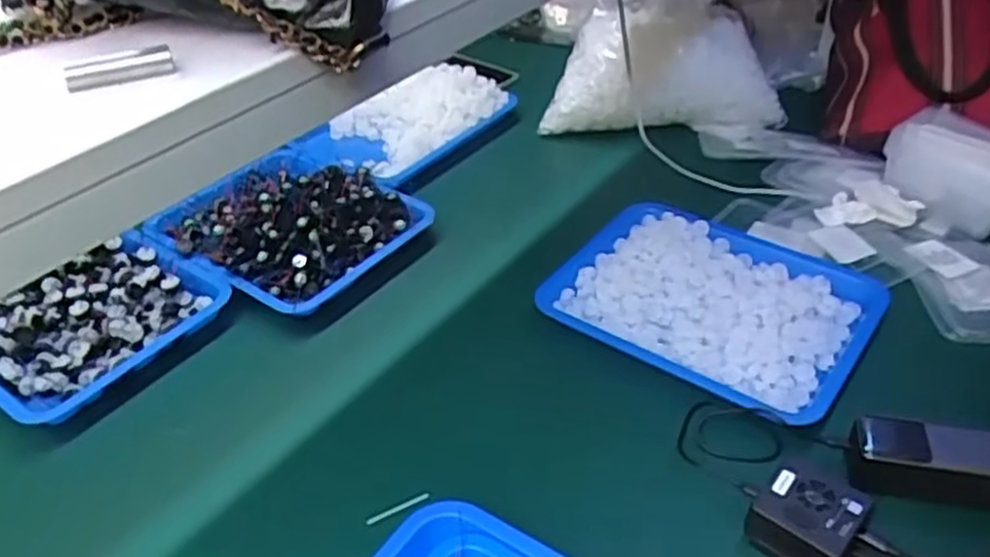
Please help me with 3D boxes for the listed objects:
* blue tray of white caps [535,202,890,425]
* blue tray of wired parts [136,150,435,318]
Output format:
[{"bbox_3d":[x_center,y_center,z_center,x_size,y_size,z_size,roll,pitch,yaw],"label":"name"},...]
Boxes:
[{"bbox_3d":[0.239,0.015,0.846,0.327,0.036,0.245,24,46,29],"label":"blue tray of white caps"},{"bbox_3d":[-0.249,-0.082,0.943,0.253,0.084,0.251,28,48,32],"label":"blue tray of wired parts"}]

